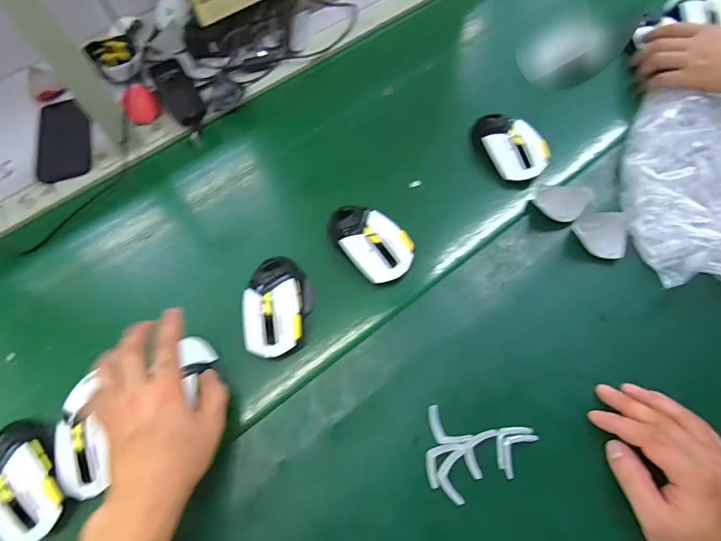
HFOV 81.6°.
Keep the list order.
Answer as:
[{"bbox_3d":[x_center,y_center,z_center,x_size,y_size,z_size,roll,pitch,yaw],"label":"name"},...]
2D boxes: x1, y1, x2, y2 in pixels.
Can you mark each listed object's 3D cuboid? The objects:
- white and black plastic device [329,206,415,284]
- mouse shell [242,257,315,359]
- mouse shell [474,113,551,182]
[{"bbox_3d":[0.008,-0.035,0.498,0.113,0.032,0.065,37,71,18],"label":"white and black plastic device"},{"bbox_3d":[-0.093,0.036,0.466,0.072,0.031,0.112,-3,65,1],"label":"mouse shell"},{"bbox_3d":[0.194,-0.166,0.557,0.062,0.051,0.117,-28,67,-11],"label":"mouse shell"}]

